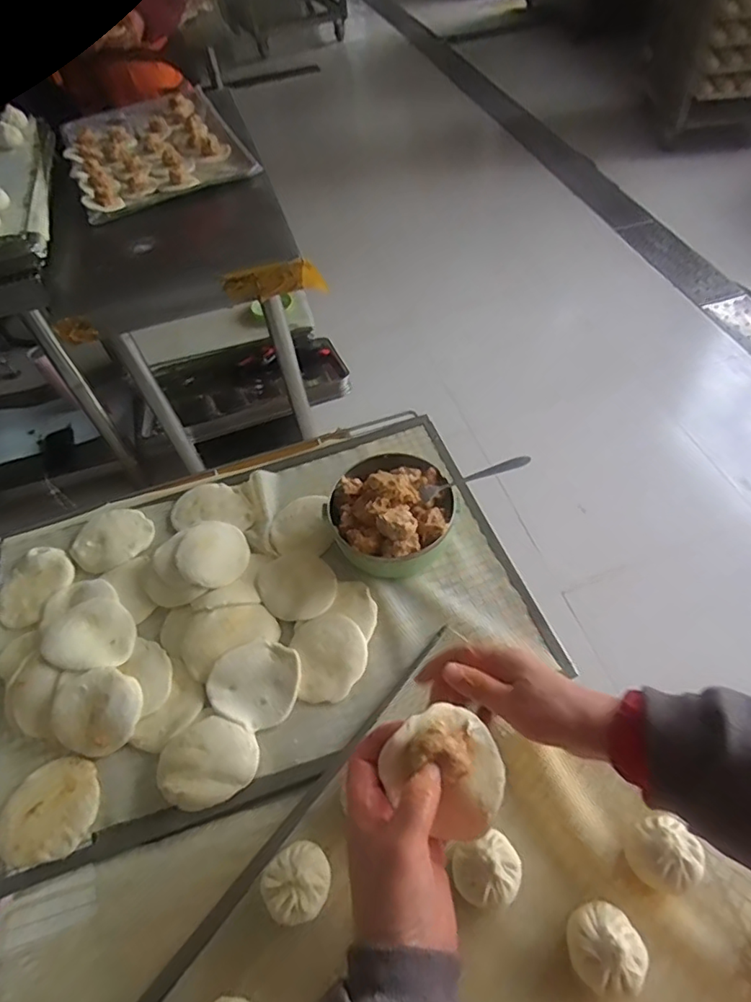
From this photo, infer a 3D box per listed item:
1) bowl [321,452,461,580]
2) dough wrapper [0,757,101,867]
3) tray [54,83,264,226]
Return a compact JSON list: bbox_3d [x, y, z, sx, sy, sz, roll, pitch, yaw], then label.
[{"bbox_3d":[0.019,0.009,0.659,0.140,0.087,0.137,-2,54,3],"label":"bowl"},{"bbox_3d":[-0.316,0.296,0.539,0.095,0.016,0.083,-13,54,-4],"label":"dough wrapper"},{"bbox_3d":[-0.572,-0.914,1.443,0.398,0.033,0.663,-23,55,-11],"label":"tray"}]

